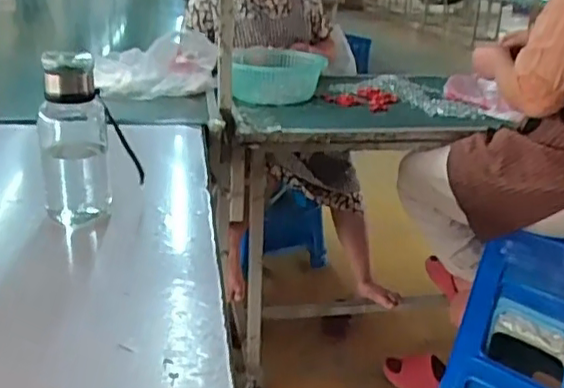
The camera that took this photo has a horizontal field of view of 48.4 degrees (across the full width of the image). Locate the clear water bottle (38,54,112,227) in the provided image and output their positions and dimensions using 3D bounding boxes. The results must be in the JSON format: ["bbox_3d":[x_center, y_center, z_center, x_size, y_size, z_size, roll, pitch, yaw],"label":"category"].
[{"bbox_3d":[-0.277,-0.074,0.842,0.095,0.214,0.086,-4,22,-16],"label":"clear water bottle"}]

